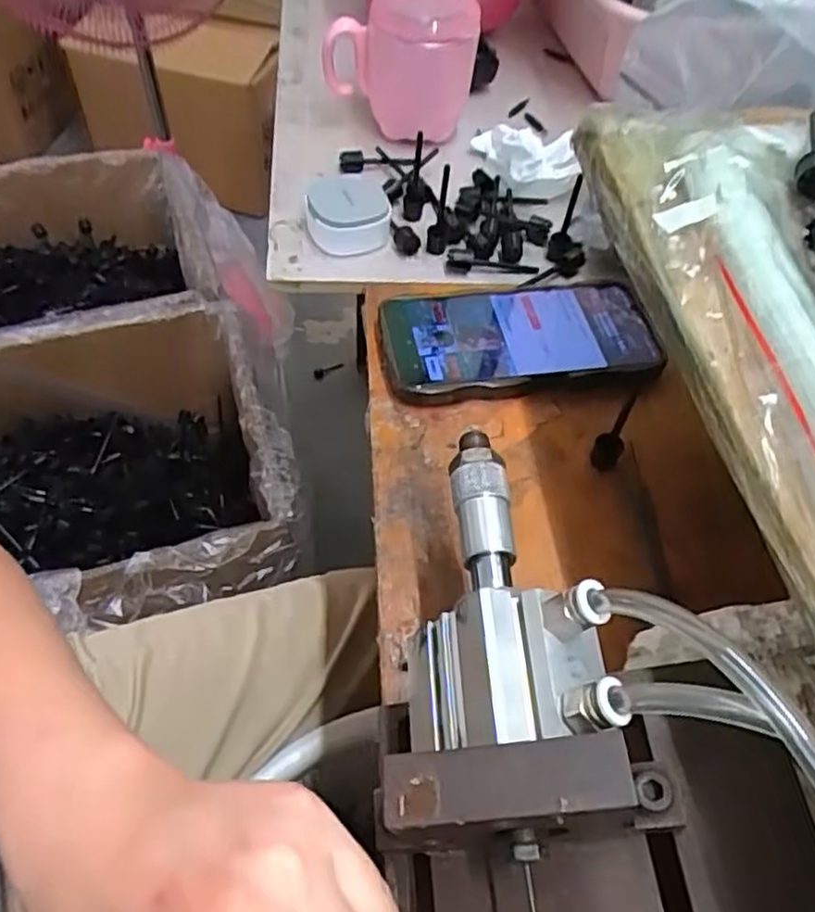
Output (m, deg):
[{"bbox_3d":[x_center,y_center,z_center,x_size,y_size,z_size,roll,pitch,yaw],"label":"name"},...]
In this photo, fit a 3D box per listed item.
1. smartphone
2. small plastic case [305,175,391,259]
[{"bbox_3d":[0.069,-0.070,0.427,0.167,0.017,0.078,-5,55,-8],"label":"smartphone"},{"bbox_3d":[-0.039,-0.169,0.483,0.055,0.028,0.062,5,55,-1],"label":"small plastic case"}]

